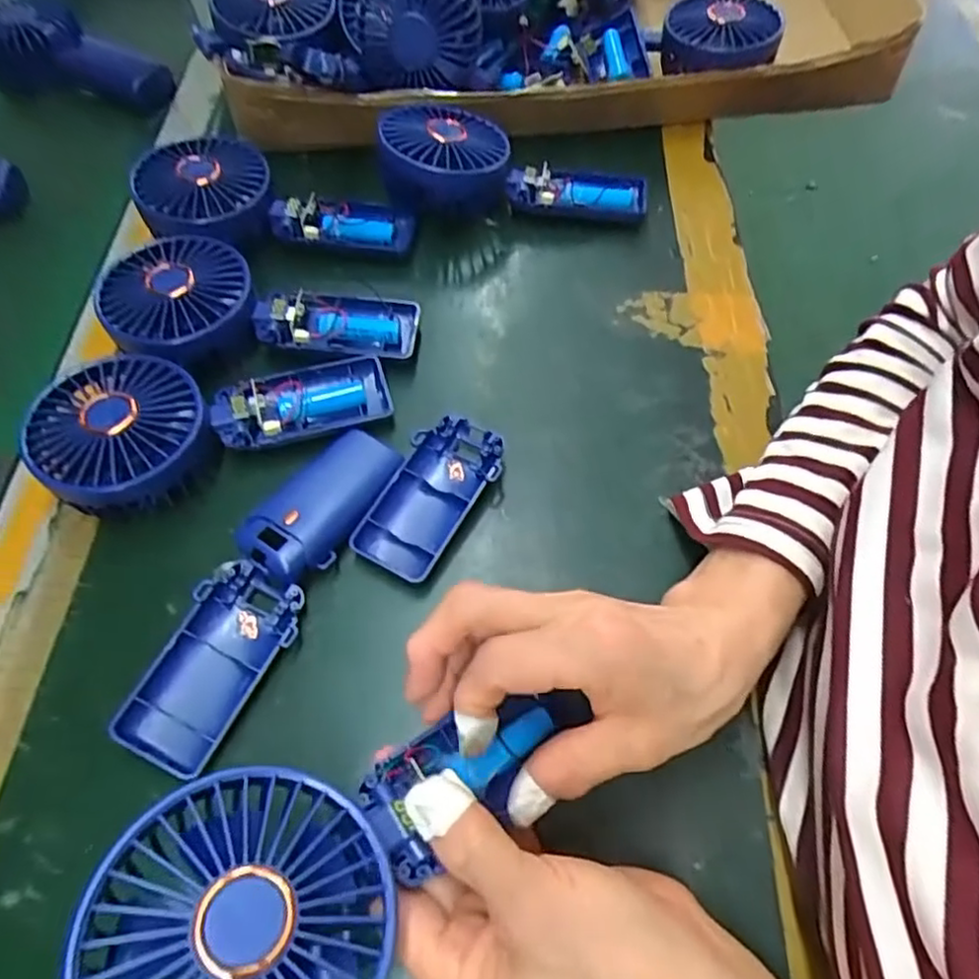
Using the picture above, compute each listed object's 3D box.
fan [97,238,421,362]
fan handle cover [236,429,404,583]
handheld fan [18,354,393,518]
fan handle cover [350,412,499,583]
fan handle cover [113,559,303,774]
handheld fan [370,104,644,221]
[{"bbox_3d":[-0.134,-0.106,0.401,0.176,0.030,0.080,6,60,-10],"label":"fan"},{"bbox_3d":[-0.084,0.007,0.344,0.043,0.021,0.088,34,67,18],"label":"fan handle cover"},{"bbox_3d":[-0.148,-0.040,0.366,0.180,0.035,0.086,-13,60,-22],"label":"handheld fan"},{"bbox_3d":[-0.030,0.003,0.351,0.046,0.018,0.090,30,66,17],"label":"fan handle cover"},{"bbox_3d":[-0.127,0.081,0.309,0.049,0.019,0.091,21,63,13],"label":"fan handle cover"},{"bbox_3d":[0.015,-0.217,0.460,0.181,0.045,0.081,7,60,-9],"label":"handheld fan"}]

